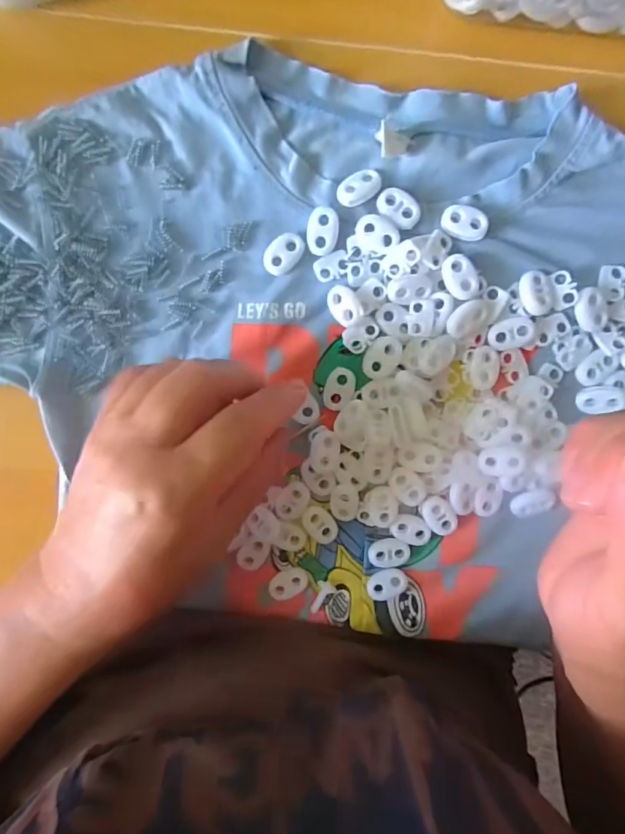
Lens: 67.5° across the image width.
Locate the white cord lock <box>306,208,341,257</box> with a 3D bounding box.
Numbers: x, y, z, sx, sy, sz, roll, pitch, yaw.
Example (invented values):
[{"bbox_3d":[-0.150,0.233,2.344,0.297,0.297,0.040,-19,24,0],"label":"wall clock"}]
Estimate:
[{"bbox_3d":[0.005,-0.092,0.231,0.015,0.004,0.022,10,99,-1],"label":"white cord lock"}]

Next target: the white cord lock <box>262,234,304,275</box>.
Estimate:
[{"bbox_3d":[-0.015,-0.081,0.233,0.015,0.004,0.023,43,97,-5],"label":"white cord lock"}]

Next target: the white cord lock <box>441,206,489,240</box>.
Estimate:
[{"bbox_3d":[0.075,-0.096,0.229,0.022,0.004,0.016,14,99,-1],"label":"white cord lock"}]

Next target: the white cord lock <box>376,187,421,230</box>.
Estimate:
[{"bbox_3d":[0.042,-0.102,0.226,0.023,0.004,0.014,34,98,-4],"label":"white cord lock"}]

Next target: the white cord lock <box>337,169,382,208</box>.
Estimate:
[{"bbox_3d":[0.023,-0.111,0.227,0.022,0.005,0.014,-20,98,4],"label":"white cord lock"}]

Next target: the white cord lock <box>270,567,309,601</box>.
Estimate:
[{"bbox_3d":[-0.013,0.092,0.258,0.021,0.007,0.014,-19,98,4],"label":"white cord lock"}]

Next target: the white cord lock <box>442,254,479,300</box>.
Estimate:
[{"bbox_3d":[0.073,-0.069,0.230,0.015,0.005,0.022,-29,97,5],"label":"white cord lock"}]

